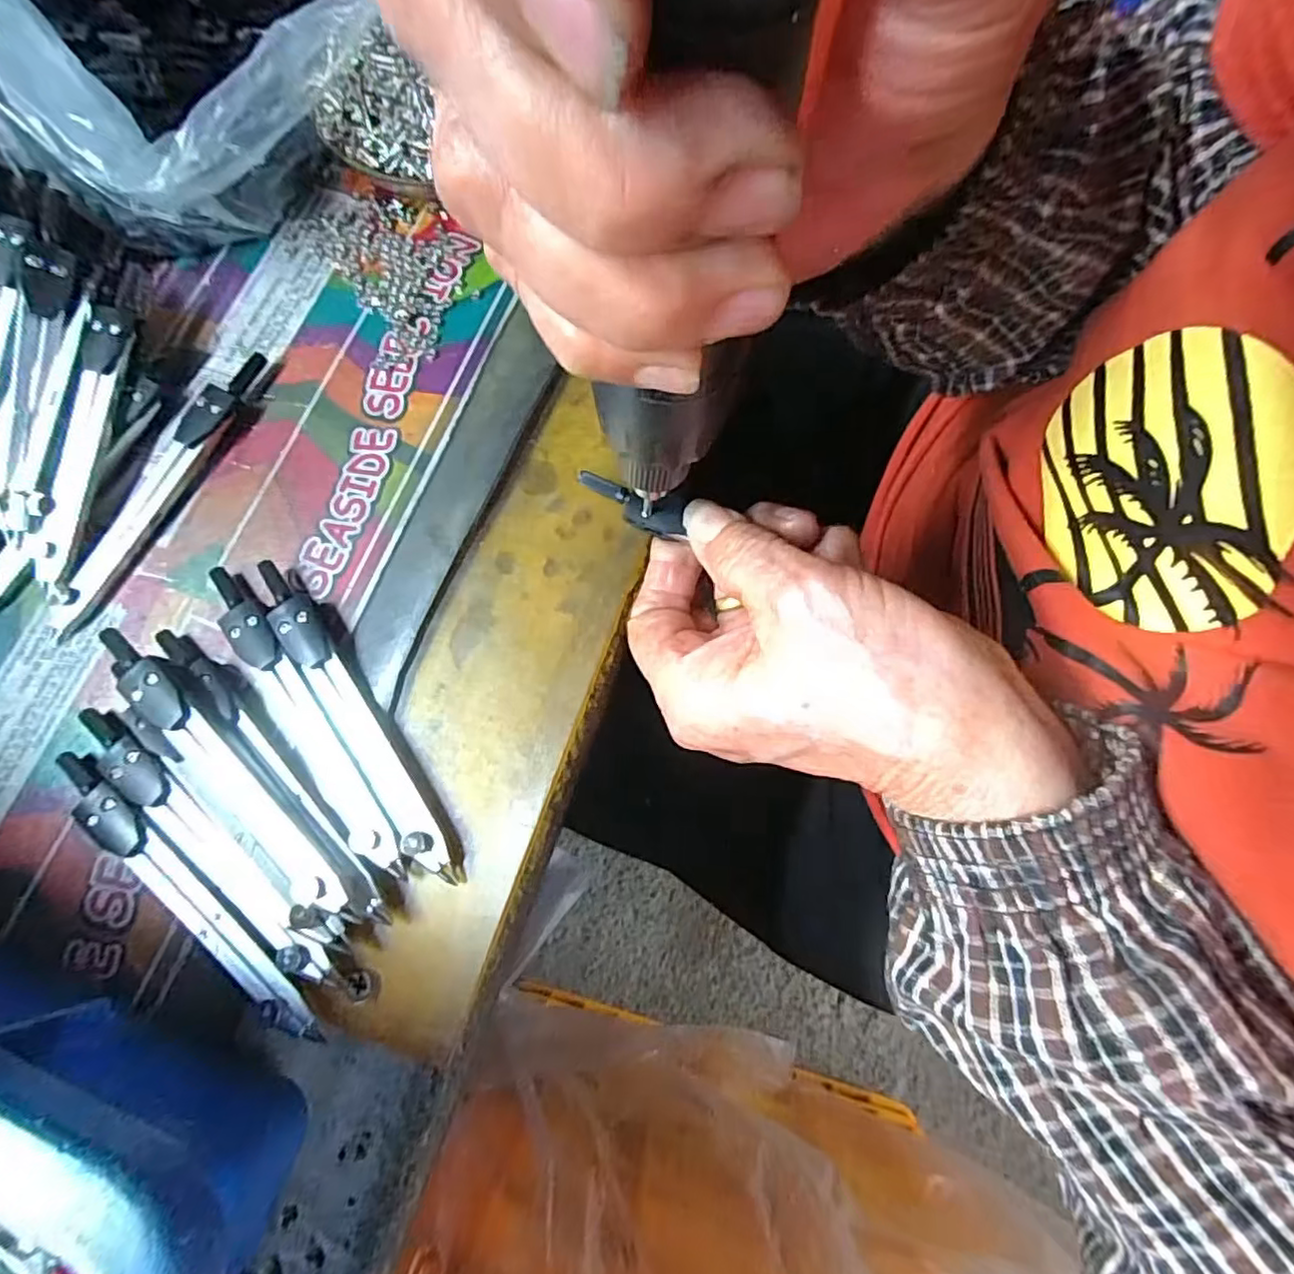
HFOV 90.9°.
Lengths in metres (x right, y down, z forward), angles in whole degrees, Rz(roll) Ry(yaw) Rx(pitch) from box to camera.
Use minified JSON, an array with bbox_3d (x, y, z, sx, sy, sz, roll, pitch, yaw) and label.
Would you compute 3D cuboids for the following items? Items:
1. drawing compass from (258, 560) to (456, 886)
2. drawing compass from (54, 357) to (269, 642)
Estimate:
[{"bbox_3d":[-0.090,0.023,0.192,0.015,0.010,0.111,-32,76,-6],"label":"drawing compass"},{"bbox_3d":[-0.167,-0.052,0.216,0.014,0.009,0.113,29,78,10],"label":"drawing compass"}]

